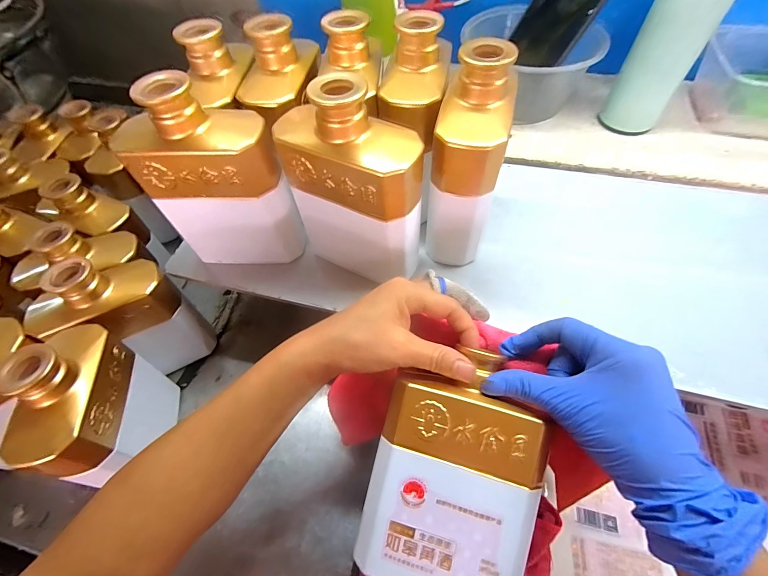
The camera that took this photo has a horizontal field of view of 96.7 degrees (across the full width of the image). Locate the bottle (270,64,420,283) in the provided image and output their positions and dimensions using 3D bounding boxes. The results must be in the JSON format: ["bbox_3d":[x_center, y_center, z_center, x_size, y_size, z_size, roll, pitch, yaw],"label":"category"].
[{"bbox_3d":[-0.026,-0.076,0.277,0.113,0.158,0.053,24,64,15],"label":"bottle"}]

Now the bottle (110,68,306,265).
[{"bbox_3d":[-0.139,-0.087,0.287,0.117,0.151,0.048,1,60,2],"label":"bottle"}]

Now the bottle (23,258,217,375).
[{"bbox_3d":[-0.263,0.034,0.352,0.111,0.152,0.064,-23,62,-11],"label":"bottle"}]

